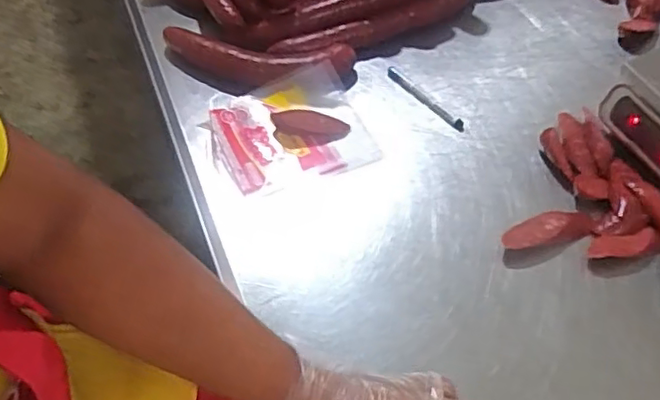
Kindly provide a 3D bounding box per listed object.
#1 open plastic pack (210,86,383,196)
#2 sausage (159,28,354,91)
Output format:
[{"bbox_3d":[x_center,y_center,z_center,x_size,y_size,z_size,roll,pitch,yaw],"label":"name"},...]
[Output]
[{"bbox_3d":[-0.050,-0.091,0.777,0.183,0.024,0.155,-16,57,-12],"label":"open plastic pack"},{"bbox_3d":[-0.103,-0.185,0.831,0.263,0.043,0.086,8,55,5],"label":"sausage"}]

